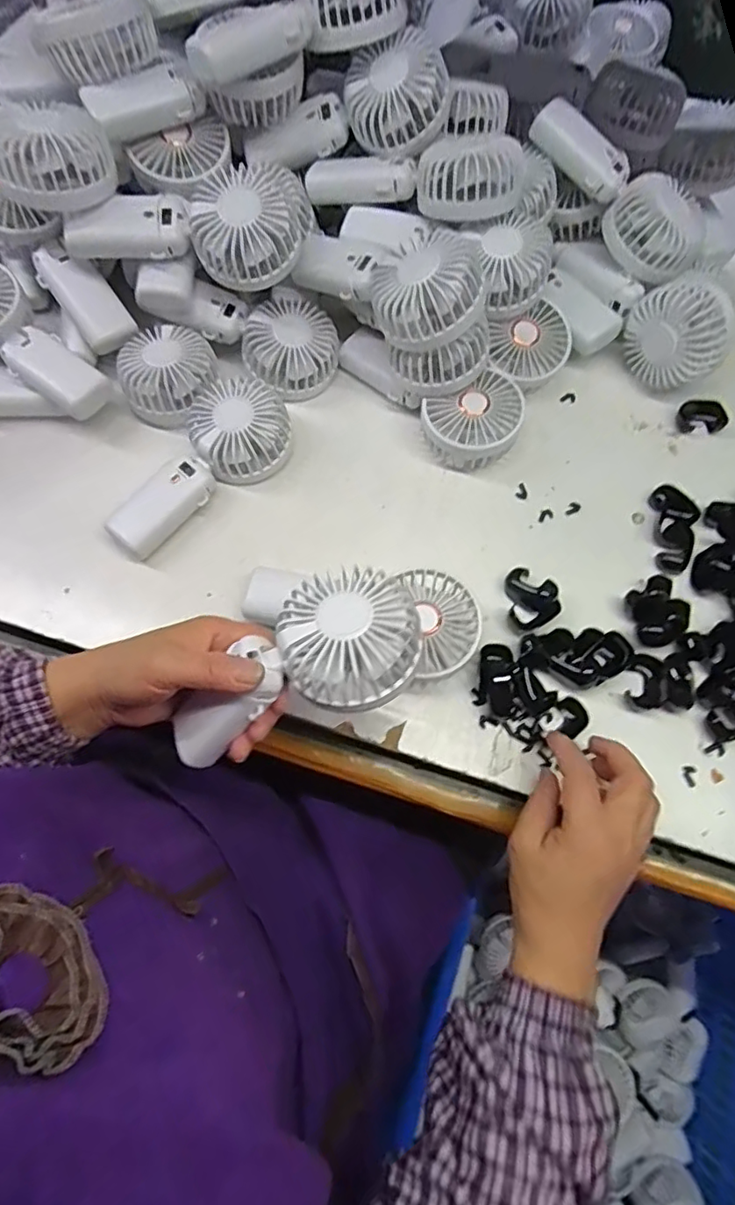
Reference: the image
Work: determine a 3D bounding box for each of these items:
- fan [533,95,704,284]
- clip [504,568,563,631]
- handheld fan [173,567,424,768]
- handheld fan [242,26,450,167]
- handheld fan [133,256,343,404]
[{"bbox_3d":[0.224,-0.369,0.524,0.072,0.041,0.183,-44,91,-14],"label":"fan"},{"bbox_3d":[0.132,-0.005,0.475,0.038,0.020,0.050,-29,73,-10],"label":"clip"},{"bbox_3d":[-0.050,0.043,0.350,0.169,0.035,0.082,-31,73,10],"label":"handheld fan"},{"bbox_3d":[-0.020,-0.417,0.509,0.177,0.044,0.075,-8,112,18],"label":"handheld fan"},{"bbox_3d":[-0.110,-0.249,0.519,0.179,0.050,0.092,20,71,-14],"label":"handheld fan"}]

